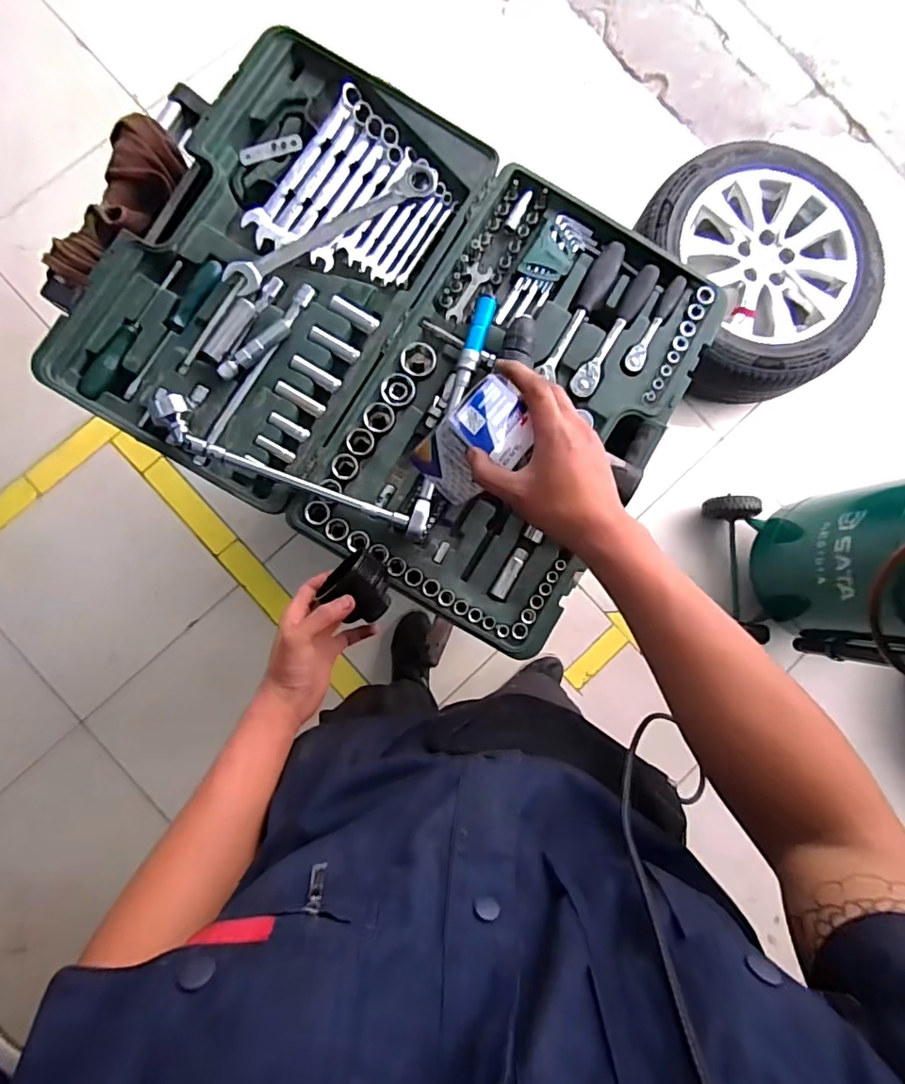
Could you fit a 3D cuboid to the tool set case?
[{"bbox_3d":[-0.081,-0.260,0.665,0.709,0.062,0.540,31,85,-2],"label":"tool set case"}]

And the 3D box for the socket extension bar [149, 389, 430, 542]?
[{"bbox_3d":[-0.191,-0.086,0.634,0.351,0.032,0.052,23,84,-1],"label":"socket extension bar"}]

